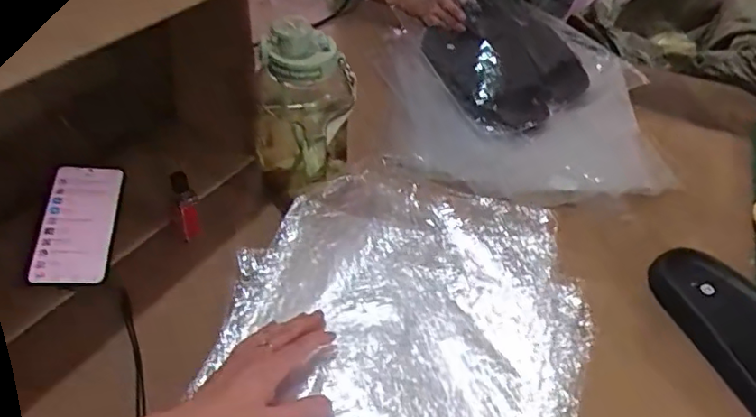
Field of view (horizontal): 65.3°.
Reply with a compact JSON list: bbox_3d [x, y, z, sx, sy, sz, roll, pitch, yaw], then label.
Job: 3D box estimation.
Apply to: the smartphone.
[{"bbox_3d":[-0.326,0.014,0.642,0.073,0.012,0.156,3,51,-15],"label":"smartphone"}]

